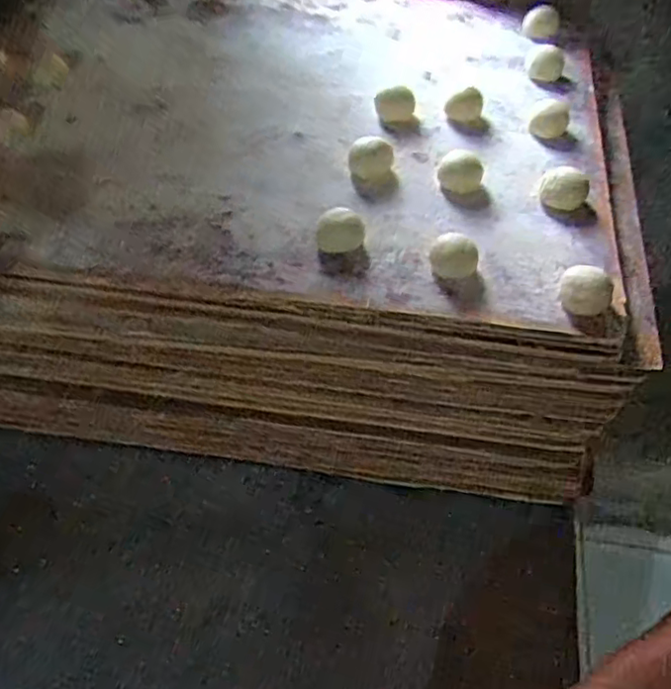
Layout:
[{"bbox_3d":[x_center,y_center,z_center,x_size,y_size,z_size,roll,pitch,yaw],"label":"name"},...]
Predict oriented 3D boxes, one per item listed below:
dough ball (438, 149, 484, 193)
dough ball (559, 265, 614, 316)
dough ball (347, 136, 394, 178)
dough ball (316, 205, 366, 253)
[{"bbox_3d":[0.094,-0.130,0.473,0.032,0.018,0.028,11,54,9],"label":"dough ball"},{"bbox_3d":[0.158,-0.034,0.399,0.031,0.019,0.030,-1,53,1],"label":"dough ball"},{"bbox_3d":[0.027,-0.142,0.484,0.033,0.020,0.033,-1,53,1],"label":"dough ball"},{"bbox_3d":[0.004,-0.077,0.430,0.032,0.021,0.026,-1,53,0],"label":"dough ball"}]

